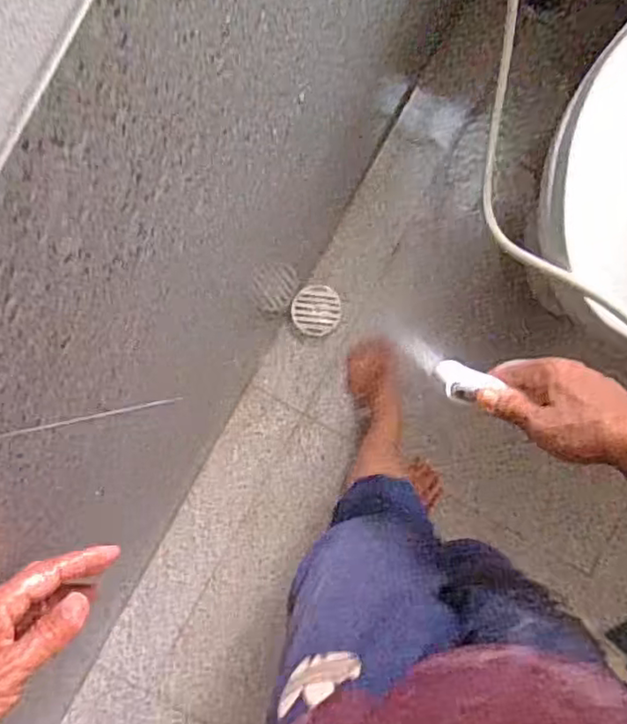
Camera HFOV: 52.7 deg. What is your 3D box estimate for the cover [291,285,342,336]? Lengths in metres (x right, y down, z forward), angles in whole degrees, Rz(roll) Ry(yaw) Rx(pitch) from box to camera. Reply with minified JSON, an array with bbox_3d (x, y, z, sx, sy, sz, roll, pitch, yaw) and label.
[{"bbox_3d":[0.006,-0.087,1.082,0.082,0.009,0.083,-3,87,-2],"label":"cover"}]

